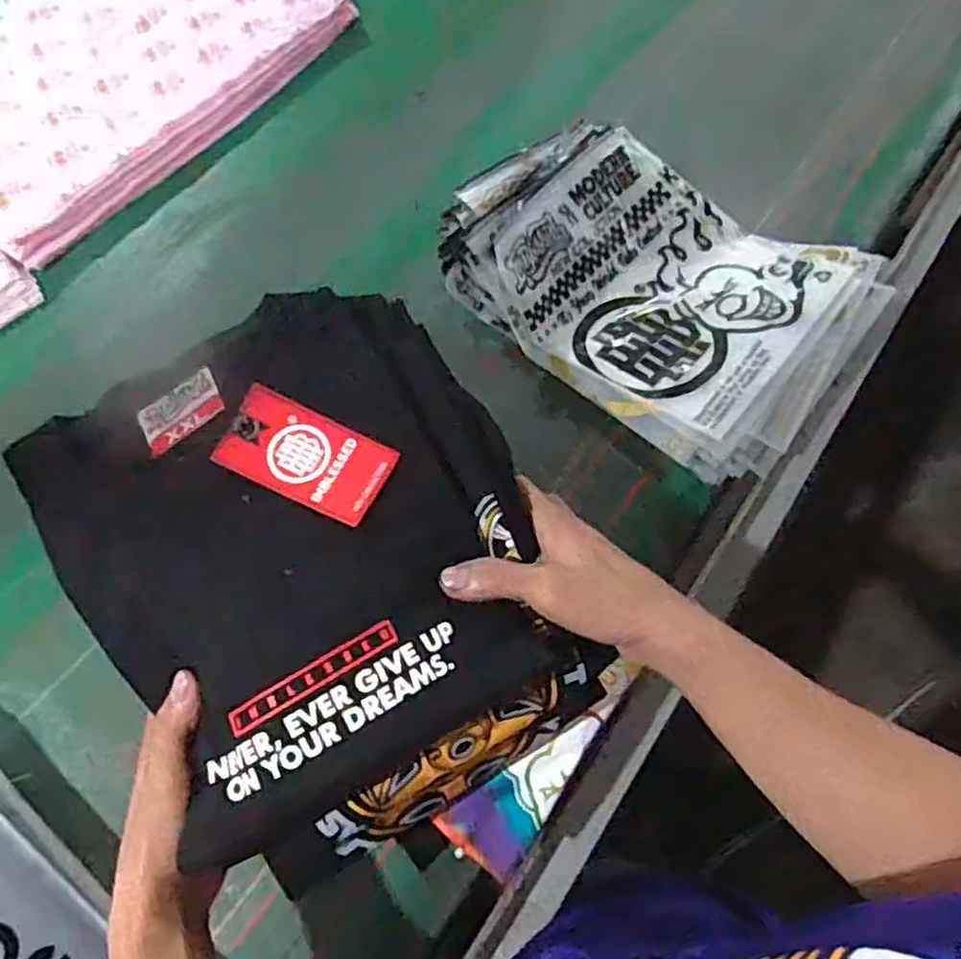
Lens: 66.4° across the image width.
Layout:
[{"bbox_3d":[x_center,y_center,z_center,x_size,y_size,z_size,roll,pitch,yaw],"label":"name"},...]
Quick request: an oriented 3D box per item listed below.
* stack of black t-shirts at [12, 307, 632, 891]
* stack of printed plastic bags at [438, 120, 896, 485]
[{"bbox_3d":[-0.089,0.052,0.411,0.242,0.078,0.291,-28,79,-9],"label":"stack of black t-shirts"},{"bbox_3d":[0.170,-0.196,0.729,0.386,0.084,0.279,37,67,13],"label":"stack of printed plastic bags"}]

